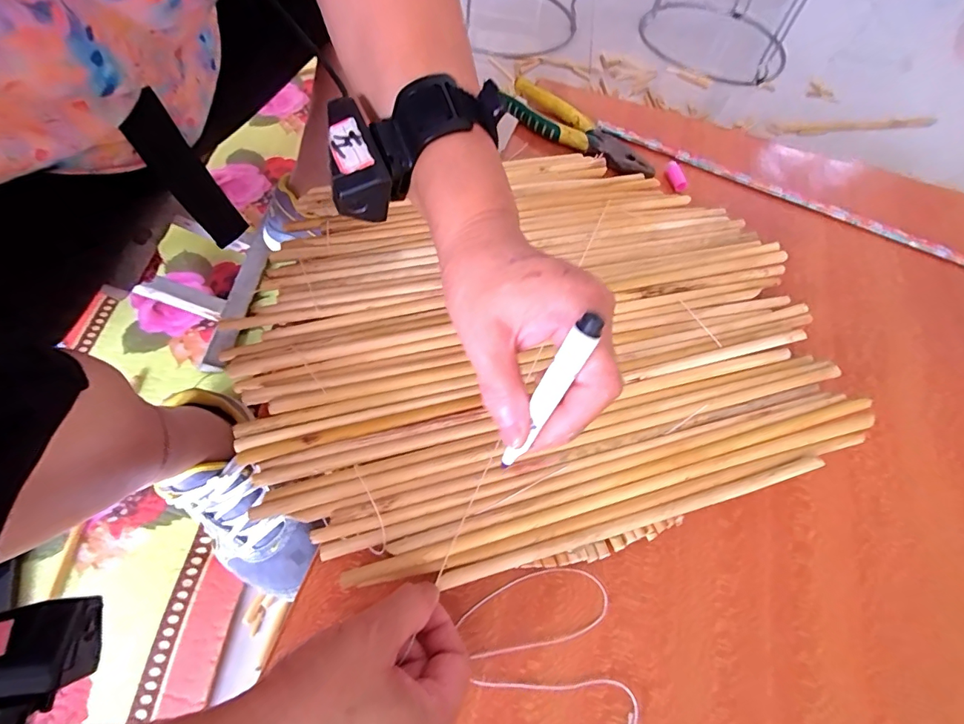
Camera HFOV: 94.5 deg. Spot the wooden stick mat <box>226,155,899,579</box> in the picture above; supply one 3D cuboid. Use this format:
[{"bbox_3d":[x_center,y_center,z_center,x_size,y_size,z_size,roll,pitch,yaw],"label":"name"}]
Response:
[{"bbox_3d":[0.044,-0.030,0.337,0.428,0.021,0.313,-14,62,-11],"label":"wooden stick mat"}]

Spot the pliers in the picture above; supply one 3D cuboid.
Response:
[{"bbox_3d":[0.095,-0.242,0.468,0.186,0.015,0.058,39,66,18],"label":"pliers"}]

